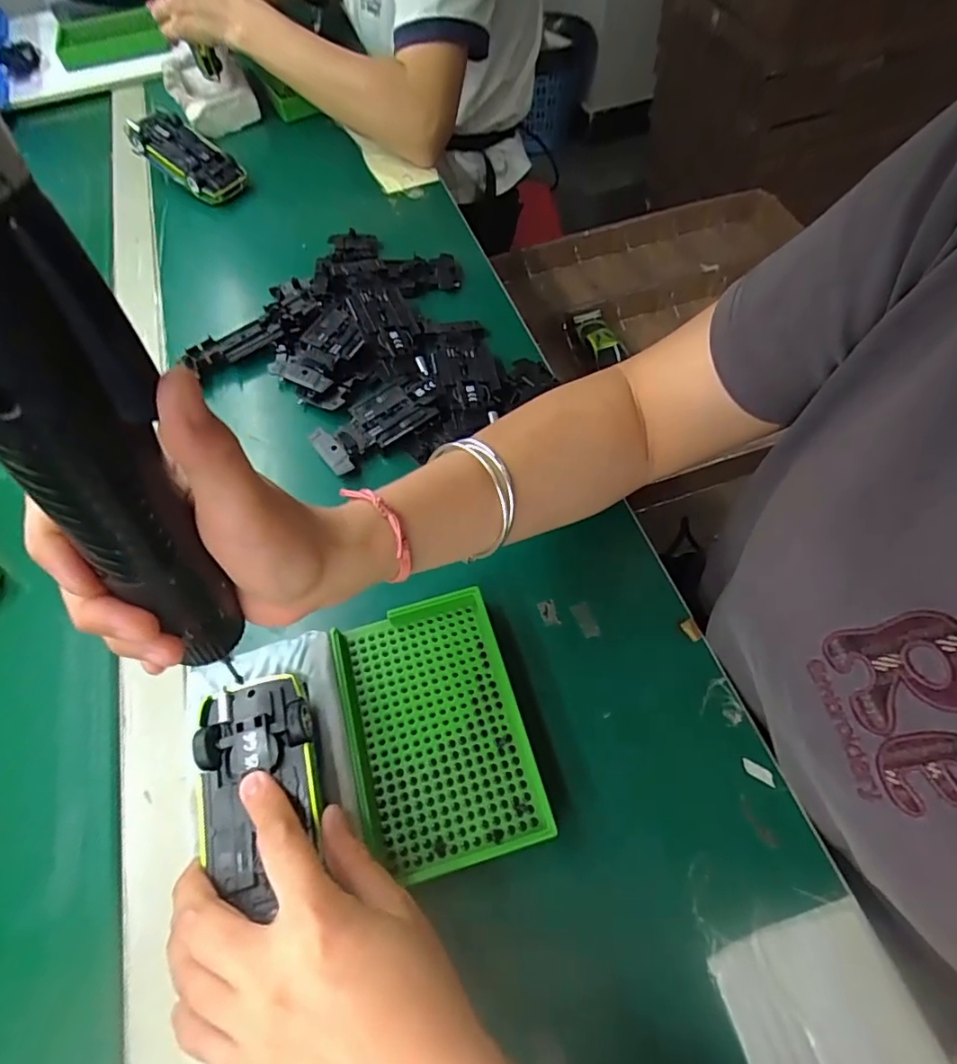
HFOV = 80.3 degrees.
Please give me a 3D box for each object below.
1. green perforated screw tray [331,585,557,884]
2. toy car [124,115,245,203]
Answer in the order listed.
[{"bbox_3d":[-0.023,0.102,0.308,0.089,0.016,0.138,-16,60,-5],"label":"green perforated screw tray"},{"bbox_3d":[-0.320,-0.409,0.622,0.141,0.030,0.052,36,67,6],"label":"toy car"}]

